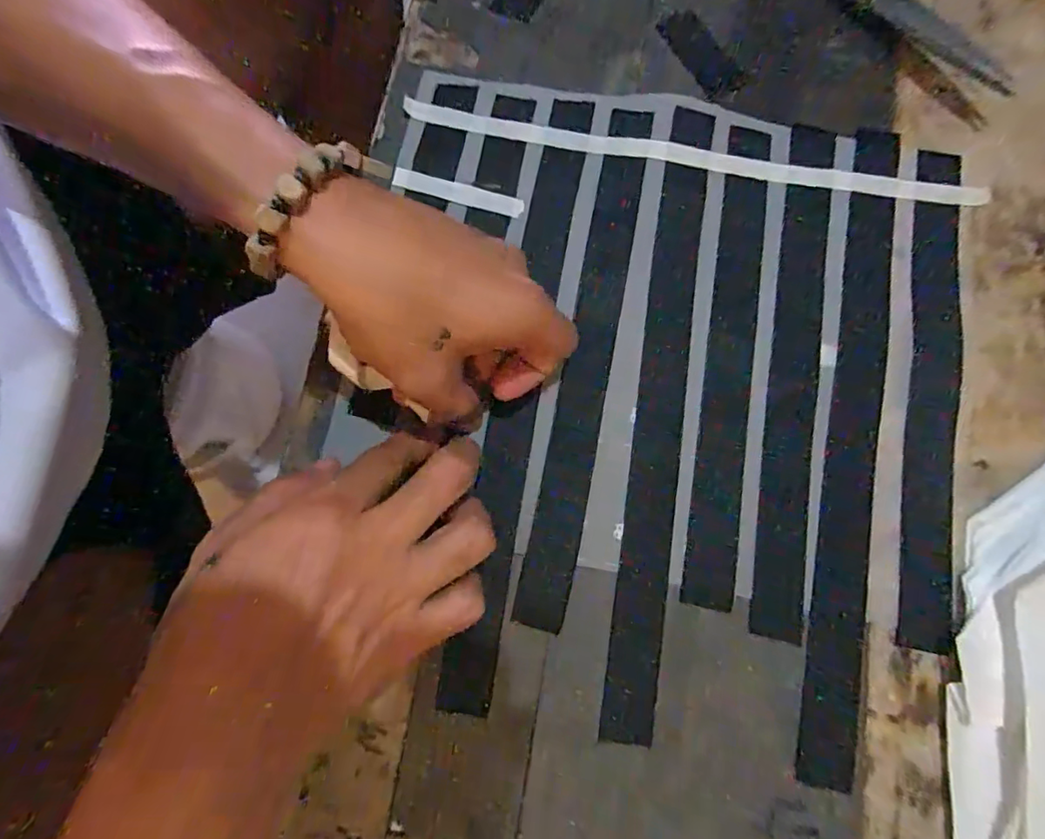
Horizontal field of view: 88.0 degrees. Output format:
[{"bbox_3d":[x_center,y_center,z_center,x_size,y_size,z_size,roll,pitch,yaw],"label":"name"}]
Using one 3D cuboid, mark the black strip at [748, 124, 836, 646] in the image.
[{"bbox_3d":[0.149,-0.032,0.297,0.024,0.007,0.287,8,78,13],"label":"black strip"}]

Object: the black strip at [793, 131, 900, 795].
[{"bbox_3d":[0.176,0.001,0.286,0.030,0.007,0.349,12,78,0],"label":"black strip"}]

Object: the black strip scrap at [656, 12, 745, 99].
[{"bbox_3d":[0.111,-0.228,0.337,0.029,0.004,0.063,-28,81,-6],"label":"black strip scrap"}]

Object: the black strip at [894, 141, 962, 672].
[{"bbox_3d":[0.222,-0.021,0.291,0.028,0.005,0.275,11,78,-2],"label":"black strip"}]

